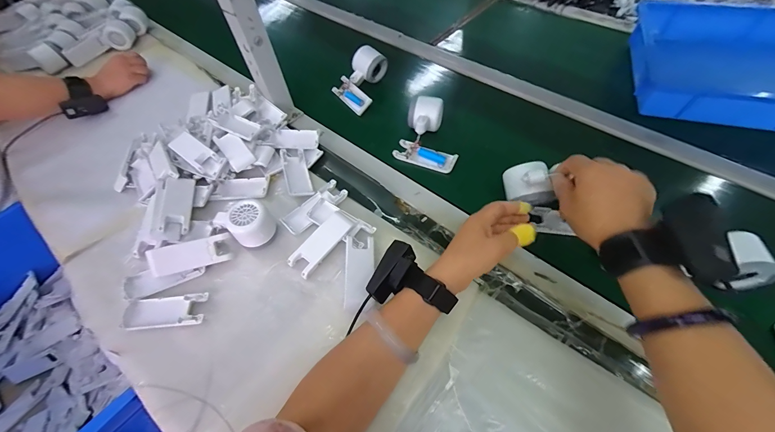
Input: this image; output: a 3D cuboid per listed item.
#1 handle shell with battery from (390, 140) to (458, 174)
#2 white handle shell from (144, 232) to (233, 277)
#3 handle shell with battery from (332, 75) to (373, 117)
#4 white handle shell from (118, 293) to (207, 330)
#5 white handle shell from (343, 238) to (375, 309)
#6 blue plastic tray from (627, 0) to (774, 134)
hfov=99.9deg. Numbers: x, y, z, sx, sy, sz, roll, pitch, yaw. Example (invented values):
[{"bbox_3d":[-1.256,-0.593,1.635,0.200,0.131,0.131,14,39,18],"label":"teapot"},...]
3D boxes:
[{"bbox_3d":[0.065,-0.102,0.560,0.106,0.018,0.038,21,60,18],"label":"handle shell with battery"},{"bbox_3d":[-0.271,0.054,0.449,0.100,0.014,0.038,-14,97,-15],"label":"white handle shell"},{"bbox_3d":[-0.072,-0.241,0.655,0.041,0.021,0.097,-44,74,0],"label":"handle shell with battery"},{"bbox_3d":[-0.292,0.126,0.427,0.108,0.010,0.039,-3,56,3],"label":"white handle shell"},{"bbox_3d":[-0.037,0.072,0.431,0.035,0.022,0.093,-2,56,4],"label":"white handle shell"},{"bbox_3d":[0.678,-0.268,0.583,0.425,0.071,0.291,15,58,14],"label":"blue plastic tray"}]

